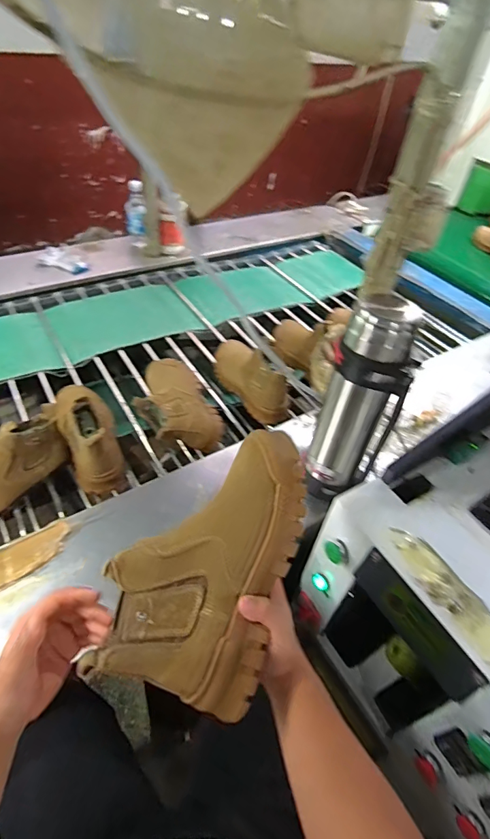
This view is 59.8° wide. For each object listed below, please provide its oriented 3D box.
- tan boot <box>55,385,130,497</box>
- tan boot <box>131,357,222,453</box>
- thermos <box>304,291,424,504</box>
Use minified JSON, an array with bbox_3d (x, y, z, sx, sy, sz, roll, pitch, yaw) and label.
[{"bbox_3d":[-0.336,0.007,0.884,0.115,0.158,0.276,-15,52,-18],"label":"tan boot"},{"bbox_3d":[-0.176,-0.044,0.997,0.168,0.101,0.276,-20,54,-21],"label":"tan boot"},{"bbox_3d":[0.187,-0.014,0.725,0.104,0.381,0.125,-20,54,-22],"label":"thermos"}]

